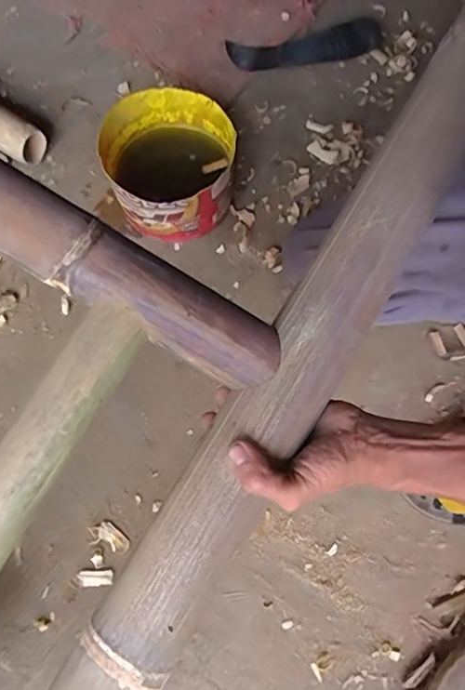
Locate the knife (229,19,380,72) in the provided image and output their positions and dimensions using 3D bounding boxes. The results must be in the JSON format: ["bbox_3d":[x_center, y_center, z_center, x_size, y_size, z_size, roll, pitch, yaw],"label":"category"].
[{"bbox_3d":[0.099,-0.419,0.729,0.207,0.024,0.054,-10,73,-2],"label":"knife"}]

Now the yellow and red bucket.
[{"bbox_3d":[-0.073,-0.208,0.623,0.150,0.099,0.148,0,73,1],"label":"yellow and red bucket"}]

